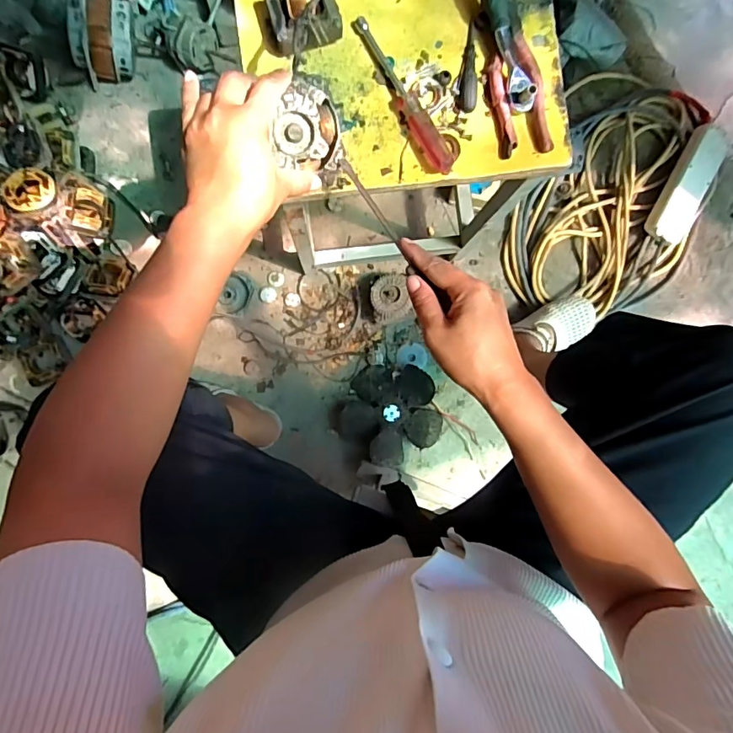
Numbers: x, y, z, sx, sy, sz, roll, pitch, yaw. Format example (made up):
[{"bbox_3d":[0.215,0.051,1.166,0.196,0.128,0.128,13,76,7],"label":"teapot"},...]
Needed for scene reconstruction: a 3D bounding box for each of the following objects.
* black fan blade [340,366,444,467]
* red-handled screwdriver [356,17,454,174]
[{"bbox_3d":[0.052,0.084,0.905,0.182,0.039,0.179,0,86,-3],"label":"black fan blade"},{"bbox_3d":[0.038,-0.278,0.483,0.021,0.019,0.175,-30,88,-4],"label":"red-handled screwdriver"}]

